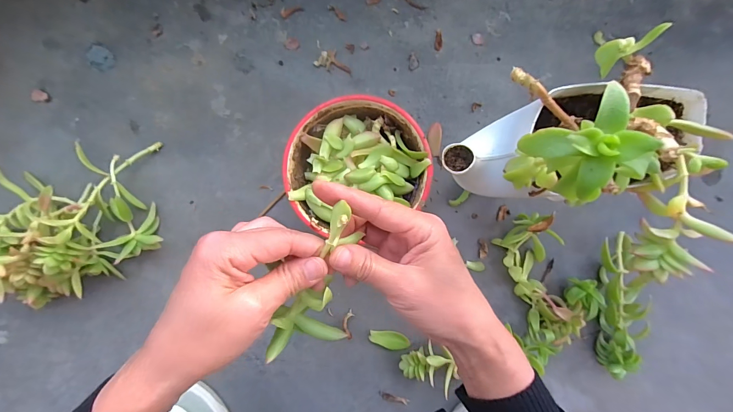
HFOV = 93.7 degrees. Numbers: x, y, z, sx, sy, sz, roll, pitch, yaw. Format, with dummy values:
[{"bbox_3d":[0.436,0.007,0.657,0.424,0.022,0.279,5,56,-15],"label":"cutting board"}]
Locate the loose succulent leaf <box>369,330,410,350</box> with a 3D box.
[{"bbox_3d":[0.027,0.159,0.407,0.046,0.007,0.021,3,92,-1],"label":"loose succulent leaf"}]

